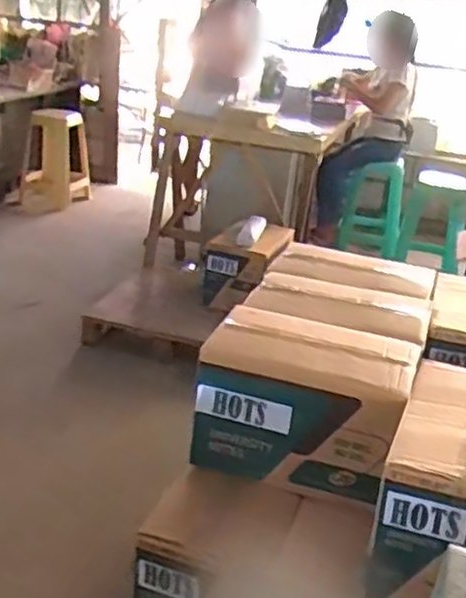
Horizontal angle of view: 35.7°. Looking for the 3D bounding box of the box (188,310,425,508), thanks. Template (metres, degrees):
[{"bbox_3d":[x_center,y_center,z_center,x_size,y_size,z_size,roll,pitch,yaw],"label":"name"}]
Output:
[{"bbox_3d":[0.156,0.219,1.586,0.433,0.275,0.284,11,24,13],"label":"box"}]

